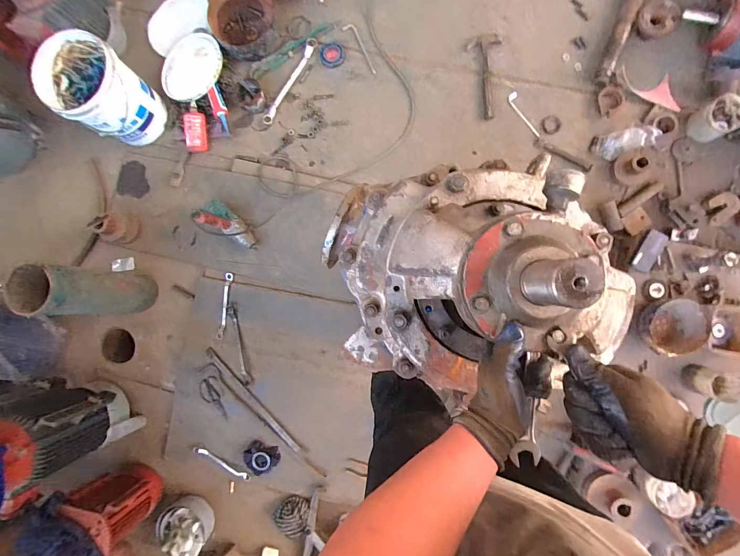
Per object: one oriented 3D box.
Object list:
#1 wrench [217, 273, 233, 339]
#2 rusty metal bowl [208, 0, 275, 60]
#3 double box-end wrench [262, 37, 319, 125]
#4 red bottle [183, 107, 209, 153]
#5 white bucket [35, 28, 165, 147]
[{"bbox_3d":[-0.575,0.109,1.379,0.029,0.013,0.253,5,87,7],"label":"wrench"},{"bbox_3d":[-0.489,-1.006,1.386,0.257,0.078,0.283,-26,83,5],"label":"rusty metal bowl"},{"bbox_3d":[-0.326,-0.800,1.418,0.049,0.023,0.389,31,90,8],"label":"double box-end wrench"},{"bbox_3d":[-0.701,-0.596,1.400,0.091,0.038,0.169,2,112,-2],"label":"red bottle"},{"bbox_3d":[-1.005,-0.697,1.323,0.292,0.295,0.279,-1,86,7],"label":"white bucket"}]

